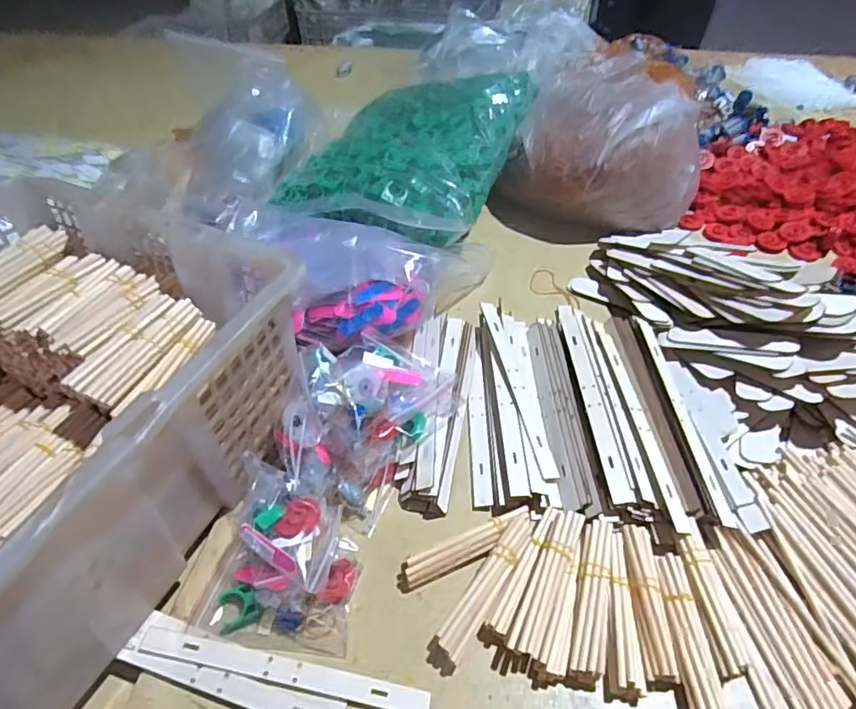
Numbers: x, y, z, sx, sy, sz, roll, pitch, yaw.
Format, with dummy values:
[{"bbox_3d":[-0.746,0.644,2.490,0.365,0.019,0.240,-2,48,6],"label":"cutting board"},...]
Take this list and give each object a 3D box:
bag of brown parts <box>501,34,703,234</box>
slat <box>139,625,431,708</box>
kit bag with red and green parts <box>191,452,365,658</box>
[{"bbox_3d":[0.227,-0.261,0.676,0.220,0.151,0.205,18,51,17],"label":"bag of brown parts"},{"bbox_3d":[-0.096,0.209,0.359,0.196,0.008,0.017,8,49,9],"label":"slat"},{"bbox_3d":[-0.105,0.139,0.396,0.107,0.050,0.119,5,48,6],"label":"kit bag with red and green parts"}]

